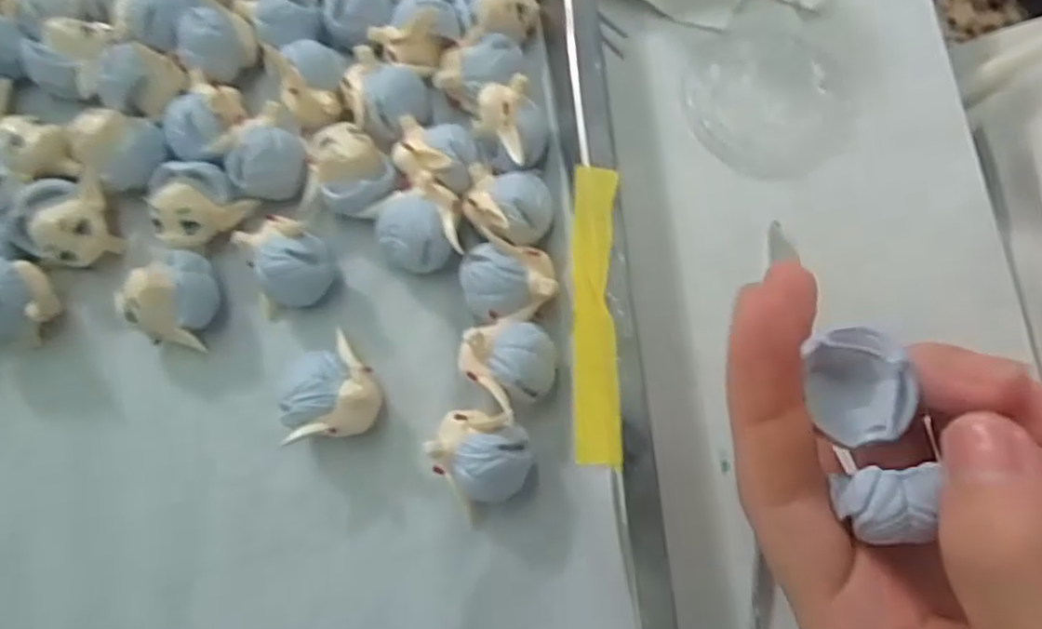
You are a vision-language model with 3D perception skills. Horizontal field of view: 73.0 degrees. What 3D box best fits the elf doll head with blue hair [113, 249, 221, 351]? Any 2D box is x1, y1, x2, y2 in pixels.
[{"bbox_3d":[-0.103,-0.004,0.214,0.021,0.023,0.027,30,76,9],"label":"elf doll head with blue hair"}]

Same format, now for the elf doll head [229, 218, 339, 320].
[{"bbox_3d":[-0.071,-0.016,0.217,0.025,0.023,0.026,-23,75,-6],"label":"elf doll head"}]

